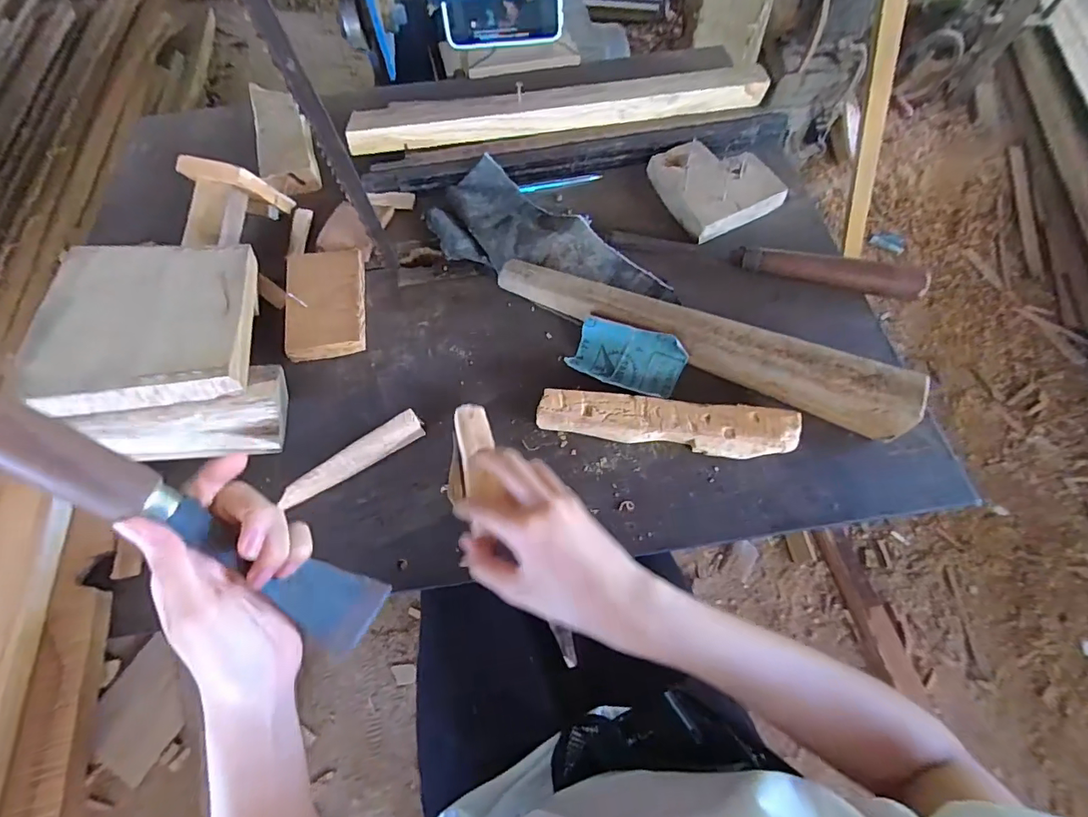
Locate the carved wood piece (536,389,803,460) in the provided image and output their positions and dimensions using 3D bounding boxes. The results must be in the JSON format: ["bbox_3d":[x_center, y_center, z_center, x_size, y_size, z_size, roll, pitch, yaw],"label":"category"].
[{"bbox_3d":[0.101,0.012,0.401,0.208,0.015,0.040,6,63,6],"label":"carved wood piece"}]

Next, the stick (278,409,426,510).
[{"bbox_3d":[-0.154,0.041,0.393,0.117,0.016,0.021,-30,66,-12],"label":"stick"}]

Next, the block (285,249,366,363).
[{"bbox_3d":[-0.207,-0.101,0.461,0.066,0.022,0.113,-11,63,-3],"label":"block"}]

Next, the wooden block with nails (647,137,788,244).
[{"bbox_3d":[0.185,-0.244,0.522,0.106,0.032,0.119,-21,64,-8],"label":"wooden block with nails"}]

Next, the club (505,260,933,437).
[{"bbox_3d":[0.125,-0.068,0.417,0.350,0.041,0.041,24,67,14],"label":"club"}]

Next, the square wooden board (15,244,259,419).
[{"bbox_3d":[-0.322,-0.075,0.395,0.143,0.024,0.171,-7,56,-17],"label":"square wooden board"}]

